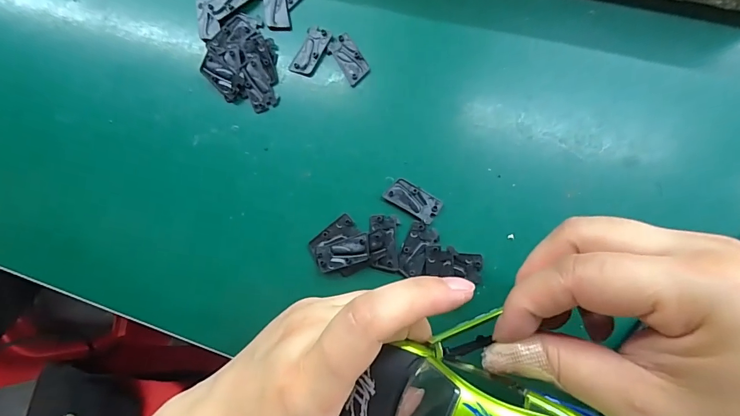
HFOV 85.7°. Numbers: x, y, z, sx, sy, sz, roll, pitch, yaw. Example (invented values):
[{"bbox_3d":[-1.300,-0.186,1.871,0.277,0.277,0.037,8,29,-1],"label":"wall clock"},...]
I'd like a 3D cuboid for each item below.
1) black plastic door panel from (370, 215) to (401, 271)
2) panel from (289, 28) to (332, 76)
[{"bbox_3d":[0.009,0.021,0.245,0.018,0.005,0.033,2,86,8],"label":"black plastic door panel"},{"bbox_3d":[-0.040,-0.104,0.264,0.017,0.004,0.033,24,90,9],"label":"panel"}]

